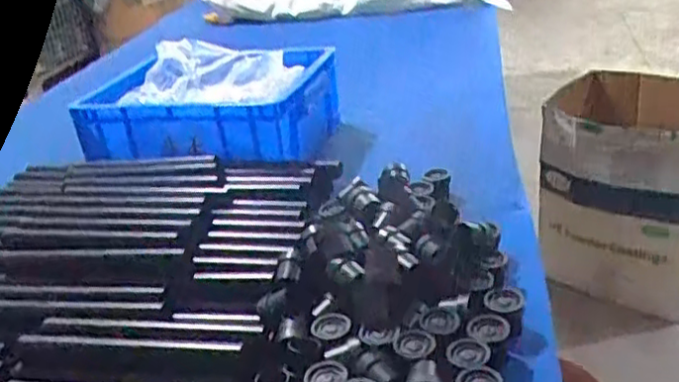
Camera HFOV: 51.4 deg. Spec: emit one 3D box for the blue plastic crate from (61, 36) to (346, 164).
[{"bbox_3d":[-0.182,-0.136,1.031,0.337,0.099,0.233,2,28,19],"label":"blue plastic crate"}]

